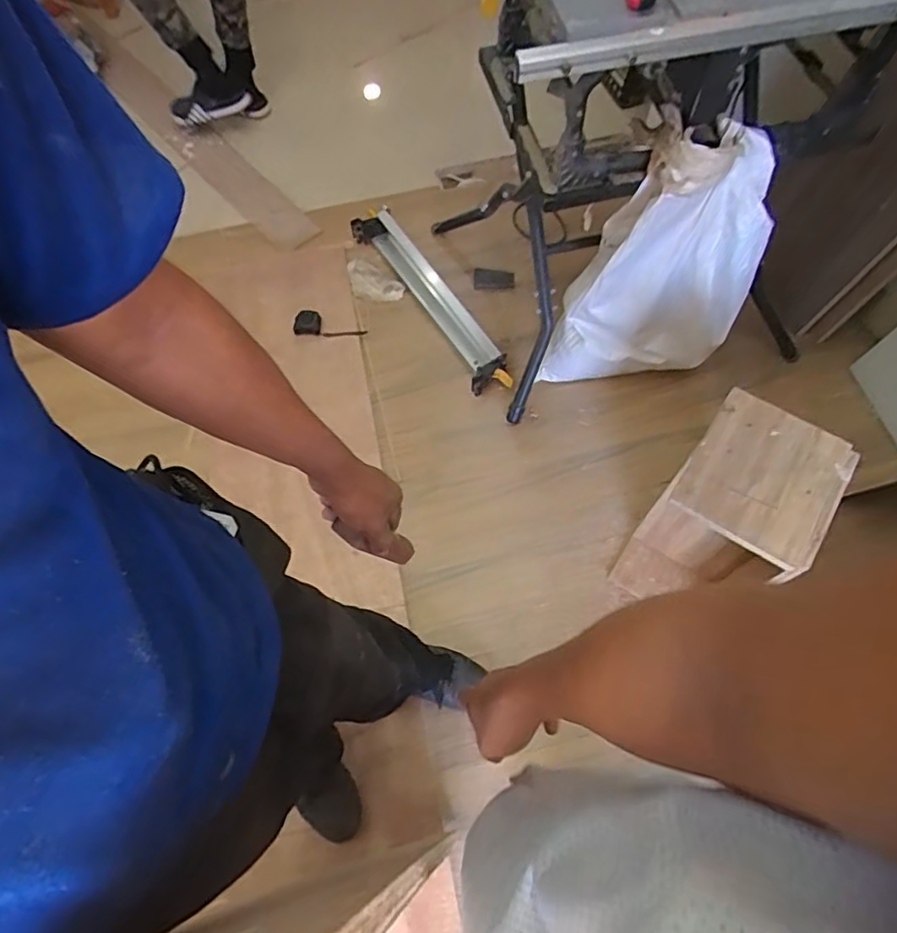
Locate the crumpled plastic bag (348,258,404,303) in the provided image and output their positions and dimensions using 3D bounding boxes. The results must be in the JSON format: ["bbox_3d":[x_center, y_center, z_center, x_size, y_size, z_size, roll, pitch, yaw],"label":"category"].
[{"bbox_3d":[-0.222,-0.519,1.751,0.196,0.033,0.100,37,71,17],"label":"crumpled plastic bag"}]

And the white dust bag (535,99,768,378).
[{"bbox_3d":[0.434,-0.399,1.283,0.381,0.638,0.147,5,65,4],"label":"white dust bag"}]

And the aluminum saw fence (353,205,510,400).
[{"bbox_3d":[-0.050,-0.465,1.680,0.121,0.093,0.689,-31,68,-12],"label":"aluminum saw fence"}]

